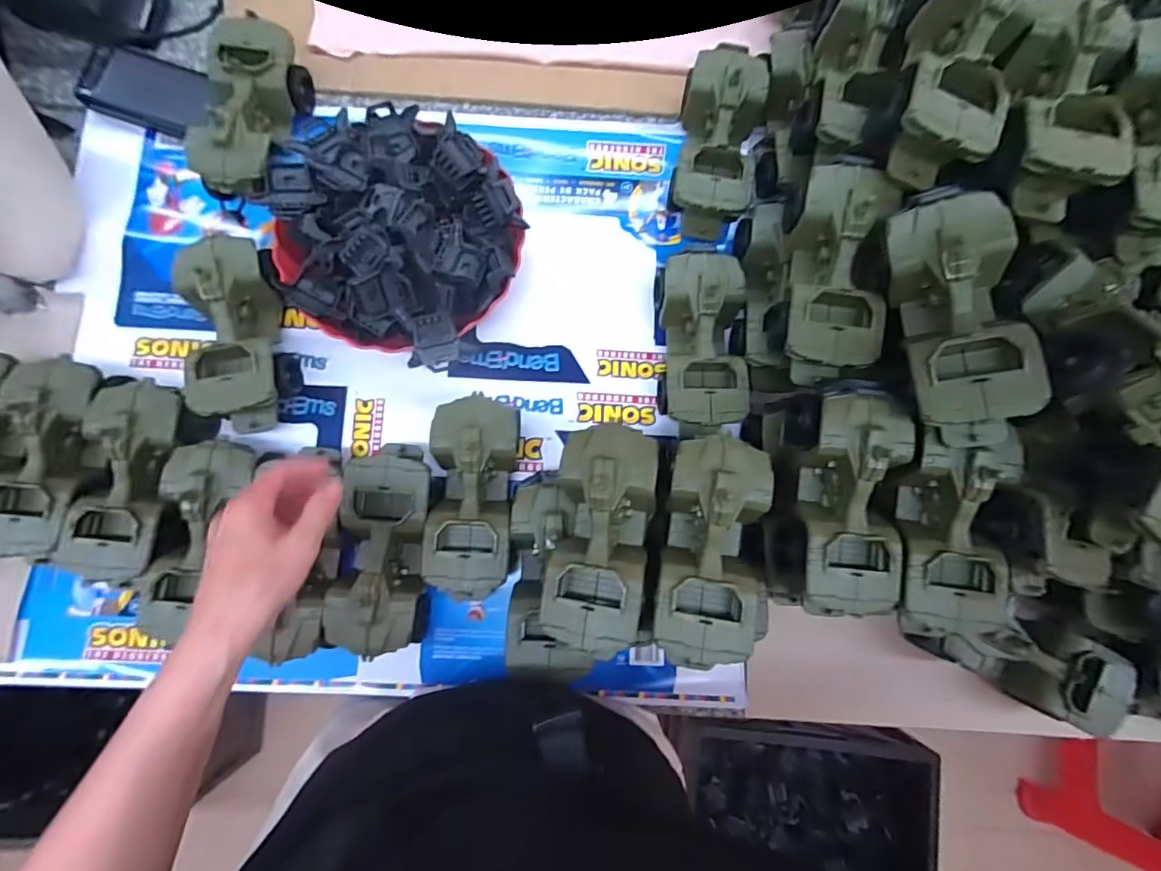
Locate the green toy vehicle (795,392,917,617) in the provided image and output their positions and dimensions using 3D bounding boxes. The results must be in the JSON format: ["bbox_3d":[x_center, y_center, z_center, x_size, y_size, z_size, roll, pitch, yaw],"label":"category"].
[{"bbox_3d":[0.222,0.057,0.427,0.078,0.065,0.179,5,83,-1],"label":"green toy vehicle"}]

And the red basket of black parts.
[{"bbox_3d":[-0.186,-0.206,0.526,0.243,0.093,0.230,0,83,-1],"label":"red basket of black parts"}]

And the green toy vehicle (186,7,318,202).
[{"bbox_3d":[-0.341,-0.328,0.542,0.080,0.077,0.179,8,83,0],"label":"green toy vehicle"}]

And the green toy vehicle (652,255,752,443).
[{"bbox_3d":[0.119,-0.090,0.530,0.079,0.078,0.177,2,83,-1],"label":"green toy vehicle"}]

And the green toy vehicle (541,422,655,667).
[{"bbox_3d":[0.017,0.084,0.430,0.080,0.060,0.183,8,83,0],"label":"green toy vehicle"}]

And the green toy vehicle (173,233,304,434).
[{"bbox_3d":[-0.335,-0.097,0.513,0.086,0.082,0.185,-7,83,-2],"label":"green toy vehicle"}]

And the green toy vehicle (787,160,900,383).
[{"bbox_3d":[0.223,-0.141,0.451,0.074,0.066,0.175,8,83,0],"label":"green toy vehicle"}]

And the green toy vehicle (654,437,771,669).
[{"bbox_3d":[0.109,0.094,0.426,0.090,0.065,0.183,7,83,0],"label":"green toy vehicle"}]

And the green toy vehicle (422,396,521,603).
[{"bbox_3d":[-0.103,0.063,0.502,0.078,0.082,0.184,2,83,-1],"label":"green toy vehicle"}]

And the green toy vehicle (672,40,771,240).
[{"bbox_3d":[0.145,-0.309,0.557,0.093,0.085,0.191,13,83,0],"label":"green toy vehicle"}]

